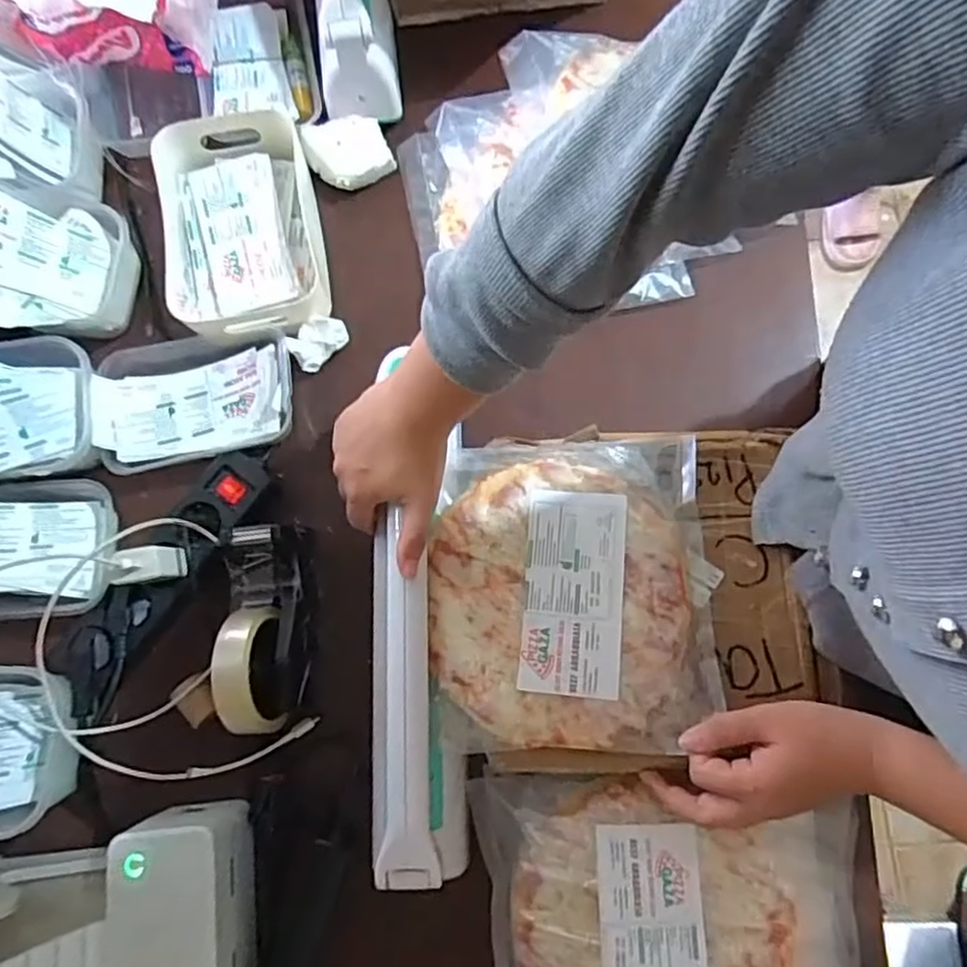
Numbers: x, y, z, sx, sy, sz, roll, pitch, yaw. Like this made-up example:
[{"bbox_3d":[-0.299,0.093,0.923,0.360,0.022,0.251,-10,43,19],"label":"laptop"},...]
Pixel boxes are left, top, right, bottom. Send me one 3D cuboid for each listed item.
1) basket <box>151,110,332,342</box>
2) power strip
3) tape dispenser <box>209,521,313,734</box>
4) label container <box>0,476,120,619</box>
[{"bbox_3d":[-0.236,-0.237,0.642,0.147,0.060,0.212,-11,79,-1],"label":"basket"},{"bbox_3d":[-0.271,0.077,0.569,0.065,0.038,0.238,36,82,8],"label":"power strip"},{"bbox_3d":[-0.174,0.115,0.545,0.060,0.077,0.155,0,79,1],"label":"tape dispenser"},{"bbox_3d":[-0.399,0.049,0.552,0.139,0.099,0.115,2,79,1],"label":"label container"}]

